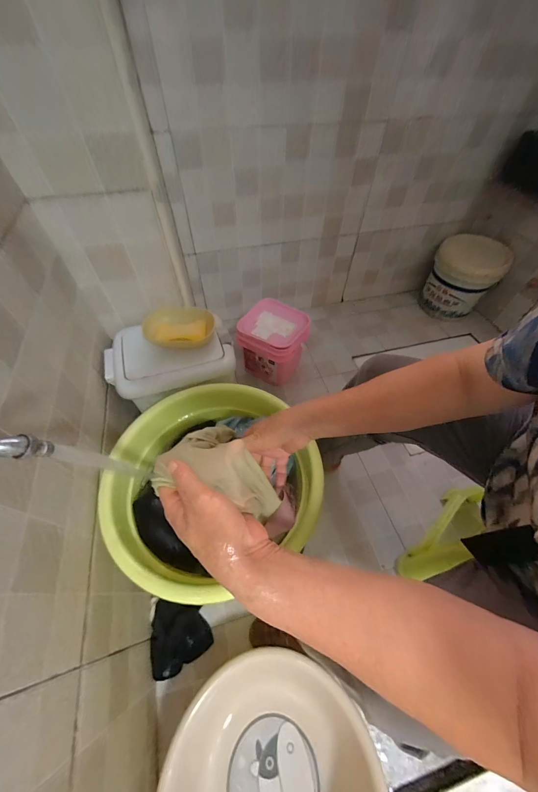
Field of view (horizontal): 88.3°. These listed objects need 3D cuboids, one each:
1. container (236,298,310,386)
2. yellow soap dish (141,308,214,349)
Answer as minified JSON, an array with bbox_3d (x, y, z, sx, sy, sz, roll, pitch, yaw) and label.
[{"bbox_3d":[0.019,-0.184,0.938,0.210,0.182,0.208,18,56,12],"label":"container"},{"bbox_3d":[-0.199,-0.152,0.607,0.141,0.036,0.114,2,54,1],"label":"yellow soap dish"}]

